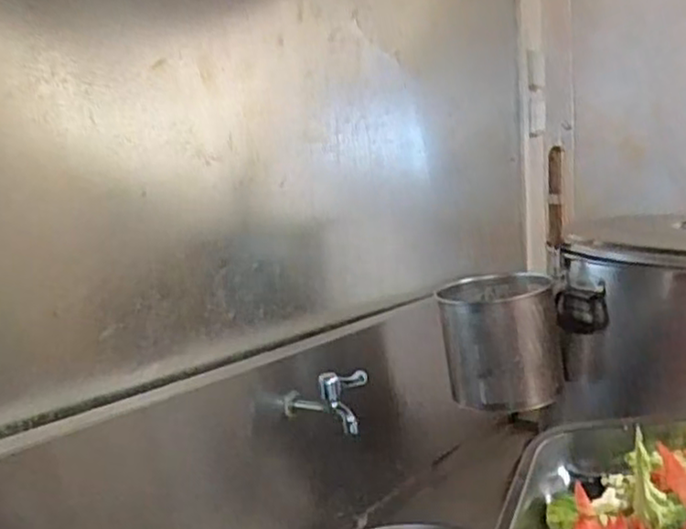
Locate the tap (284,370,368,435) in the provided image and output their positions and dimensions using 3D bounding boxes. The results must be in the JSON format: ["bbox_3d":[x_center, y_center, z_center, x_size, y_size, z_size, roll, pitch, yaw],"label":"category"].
[{"bbox_3d":[-0.023,0.182,0.956,0.132,0.077,0.039,0,13,35],"label":"tap"}]

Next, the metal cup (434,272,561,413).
[{"bbox_3d":[0.233,0.111,1.038,0.154,0.159,0.177,-5,10,8],"label":"metal cup"}]

